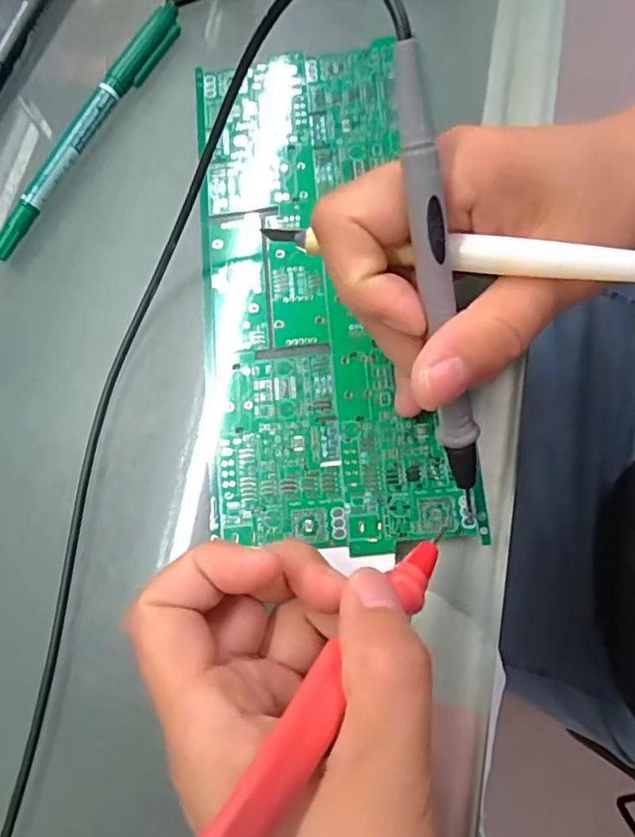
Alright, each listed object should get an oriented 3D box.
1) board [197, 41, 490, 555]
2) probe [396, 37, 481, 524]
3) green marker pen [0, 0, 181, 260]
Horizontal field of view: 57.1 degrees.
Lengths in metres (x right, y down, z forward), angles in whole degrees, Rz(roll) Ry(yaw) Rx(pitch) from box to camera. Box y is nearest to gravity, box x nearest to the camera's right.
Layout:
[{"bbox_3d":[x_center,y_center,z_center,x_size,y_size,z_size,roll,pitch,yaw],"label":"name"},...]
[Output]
[{"bbox_3d":[-0.001,-0.056,0.237,0.090,0.011,0.215,-5,75,-2],"label":"board"},{"bbox_3d":[0.037,-0.027,0.172,0.012,0.014,0.145,-17,117,-5],"label":"probe"},{"bbox_3d":[-0.102,-0.131,0.260,0.012,0.010,0.139,31,79,5],"label":"green marker pen"}]

